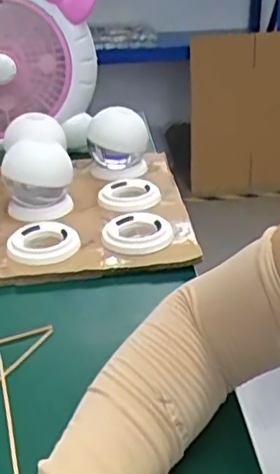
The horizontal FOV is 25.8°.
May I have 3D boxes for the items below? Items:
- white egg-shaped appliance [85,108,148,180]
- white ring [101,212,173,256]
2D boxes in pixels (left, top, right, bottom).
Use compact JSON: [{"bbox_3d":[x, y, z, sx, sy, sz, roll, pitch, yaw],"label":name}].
[{"bbox_3d":[-0.027,-0.117,0.758,0.071,0.073,0.069,-2,28,0],"label":"white egg-shaped appliance"},{"bbox_3d":[-0.003,-0.007,0.622,0.069,0.012,0.083,-2,28,0],"label":"white ring"}]

